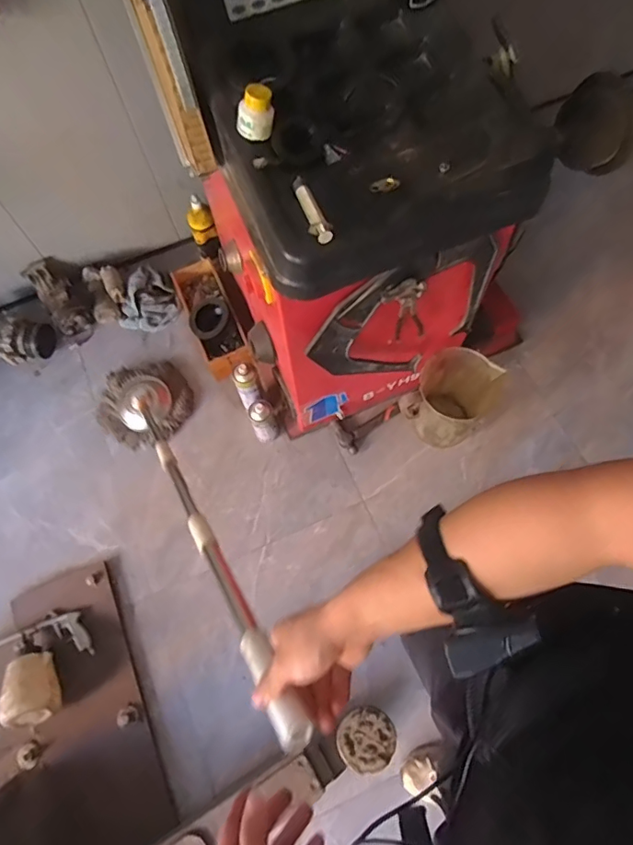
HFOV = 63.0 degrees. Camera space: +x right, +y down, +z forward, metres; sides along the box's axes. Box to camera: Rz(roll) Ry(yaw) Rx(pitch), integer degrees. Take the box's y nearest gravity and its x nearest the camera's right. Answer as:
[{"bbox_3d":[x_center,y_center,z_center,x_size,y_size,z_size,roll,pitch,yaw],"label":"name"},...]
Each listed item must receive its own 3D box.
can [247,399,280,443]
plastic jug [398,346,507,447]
[{"bbox_3d":[-0.141,-0.004,1.382,0.067,0.168,0.061,0,67,0],"label":"can"},{"bbox_3d":[0.334,-0.039,1.336,0.184,0.229,0.220,41,75,15],"label":"plastic jug"}]

